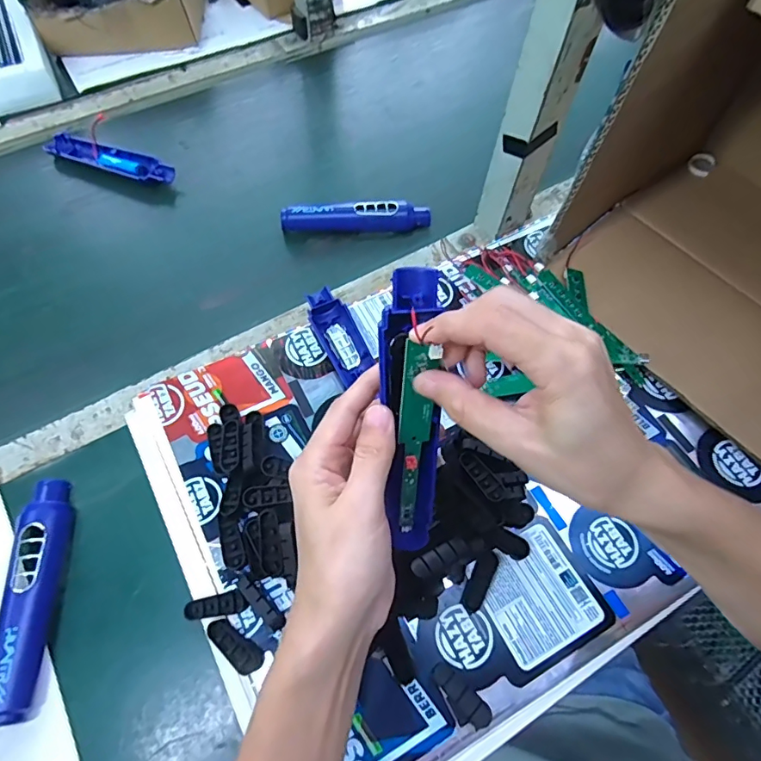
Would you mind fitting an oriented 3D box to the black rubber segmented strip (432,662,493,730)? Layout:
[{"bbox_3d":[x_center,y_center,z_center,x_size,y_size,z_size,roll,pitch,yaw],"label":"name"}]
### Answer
[{"bbox_3d":[0.057,0.227,0.353,0.021,0.009,0.048,-40,57,-19],"label":"black rubber segmented strip"}]

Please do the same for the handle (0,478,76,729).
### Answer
[{"bbox_3d":[-0.266,0.160,0.377,0.032,0.028,0.172,-6,63,-8],"label":"handle"}]

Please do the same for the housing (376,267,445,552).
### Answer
[{"bbox_3d":[0.020,0.026,0.291,0.035,0.177,0.024,-4,24,-3],"label":"housing"}]

